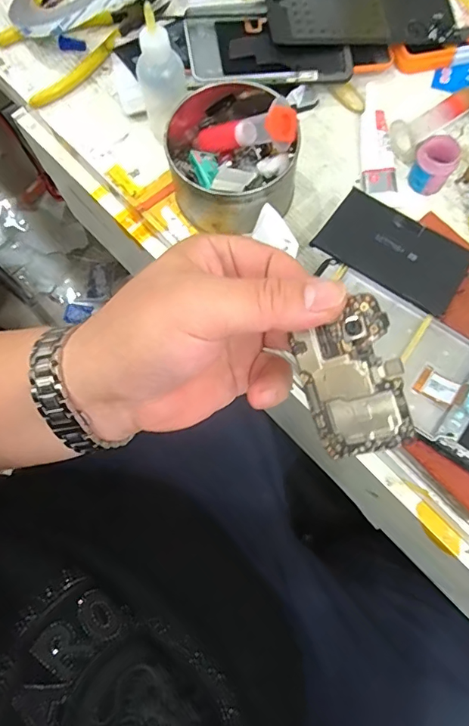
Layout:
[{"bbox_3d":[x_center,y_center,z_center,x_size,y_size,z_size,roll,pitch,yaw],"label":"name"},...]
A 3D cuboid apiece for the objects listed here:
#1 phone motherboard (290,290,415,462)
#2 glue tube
[{"bbox_3d":[0.050,0.008,0.207,0.043,0.004,0.064,-17,88,27],"label":"phone motherboard"},{"bbox_3d":[0.113,-0.182,0.379,0.024,0.012,0.098,-3,74,1],"label":"glue tube"}]

